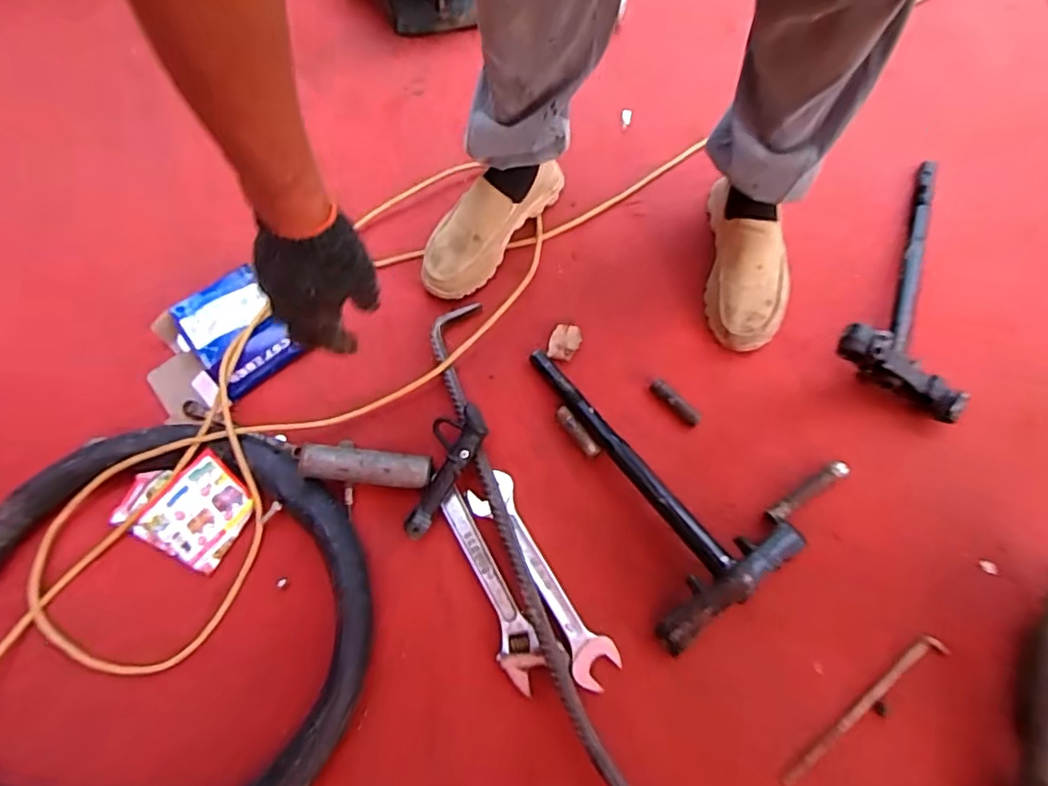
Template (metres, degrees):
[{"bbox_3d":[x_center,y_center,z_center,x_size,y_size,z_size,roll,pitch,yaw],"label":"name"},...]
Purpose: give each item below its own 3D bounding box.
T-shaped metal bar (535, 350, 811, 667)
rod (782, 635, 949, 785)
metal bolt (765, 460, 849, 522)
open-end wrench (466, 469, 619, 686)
[{"bbox_3d":[0.129,0.093,0.734,0.195,0.067,0.384,-37,71,-10],"label":"T-shaped metal bar"},{"bbox_3d":[0.374,0.345,0.651,0.231,0.007,0.024,-34,71,-9],"label":"rod"},{"bbox_3d":[0.353,0.121,0.735,0.115,0.017,0.019,-31,71,-8],"label":"metal bolt"},{"bbox_3d":[0.020,0.219,0.718,0.059,0.012,0.270,-31,70,-8],"label":"open-end wrench"}]

